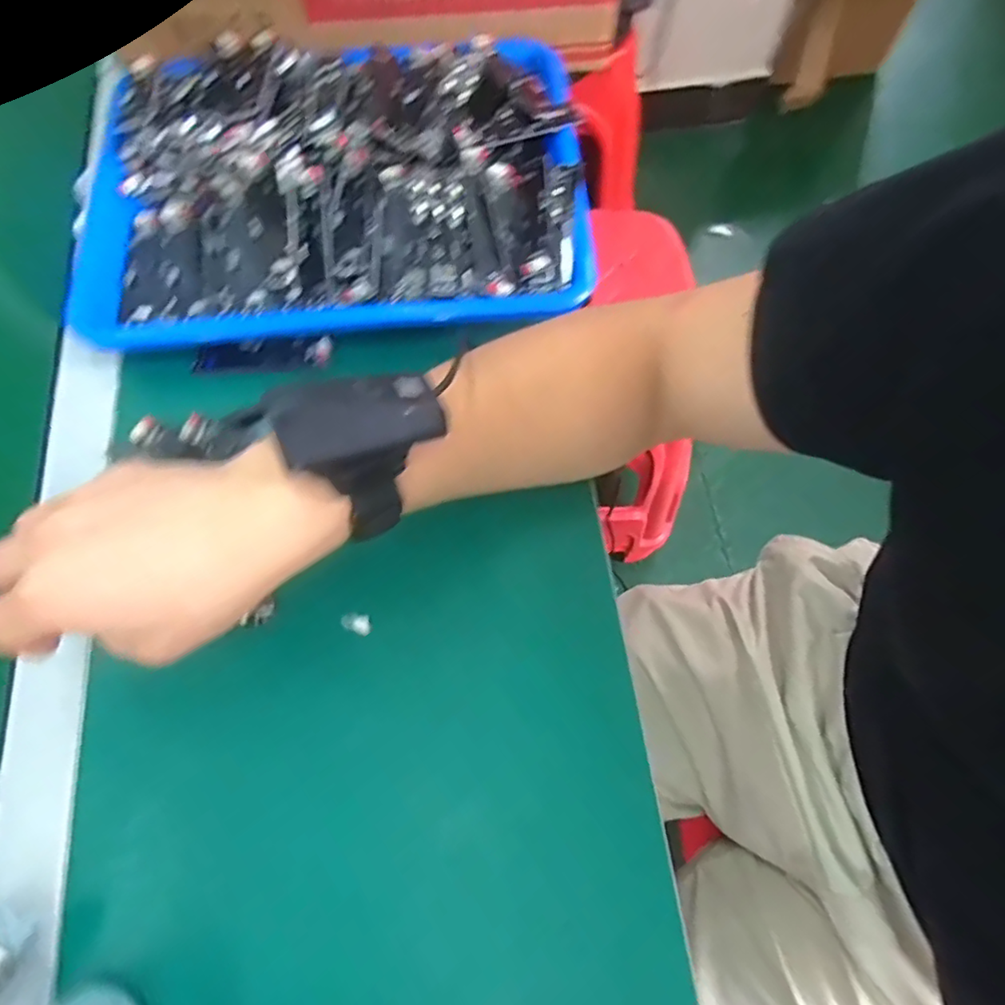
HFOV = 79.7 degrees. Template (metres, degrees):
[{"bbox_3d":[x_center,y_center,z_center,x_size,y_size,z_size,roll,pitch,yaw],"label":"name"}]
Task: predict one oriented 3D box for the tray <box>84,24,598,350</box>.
[{"bbox_3d":[-0.117,-0.221,0.416,0.343,0.045,0.250,-2,70,0],"label":"tray"}]

